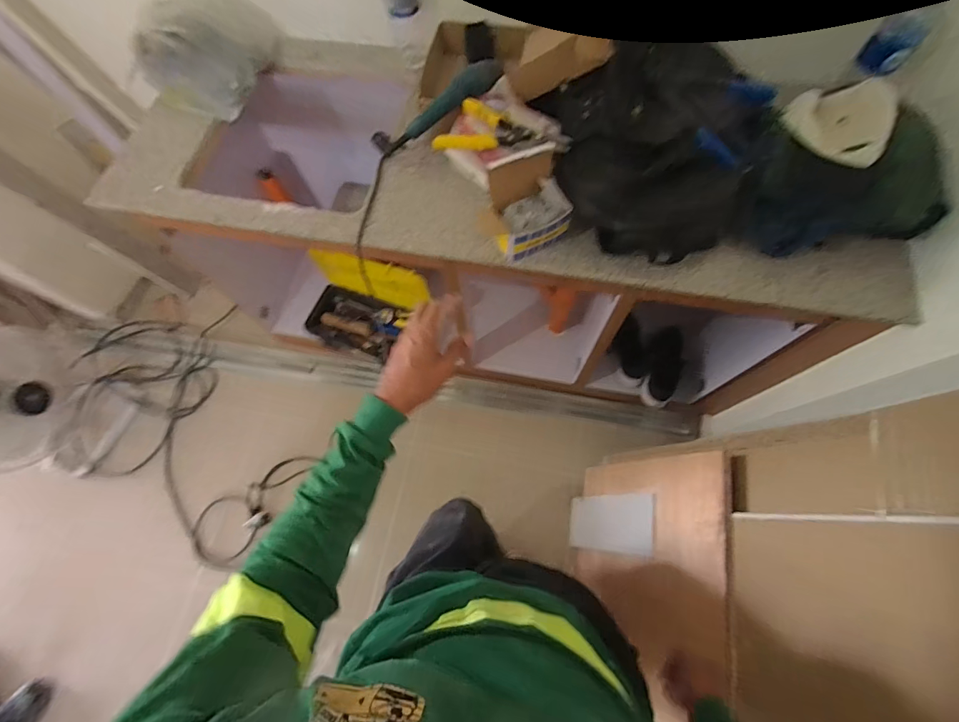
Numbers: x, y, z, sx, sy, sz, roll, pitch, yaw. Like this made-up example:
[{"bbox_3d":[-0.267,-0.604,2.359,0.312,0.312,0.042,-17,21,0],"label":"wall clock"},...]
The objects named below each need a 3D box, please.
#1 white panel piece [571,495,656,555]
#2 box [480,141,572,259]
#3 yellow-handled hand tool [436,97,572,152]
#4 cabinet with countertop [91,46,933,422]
[{"bbox_3d":[0.390,0.495,1.262,0.011,0.410,0.158,17,65,-16],"label":"white panel piece"},{"bbox_3d":[0.082,-0.280,0.748,0.158,0.148,0.110,-24,70,-7],"label":"box"},{"bbox_3d":[0.043,-0.397,0.740,0.222,0.037,0.124,27,72,12],"label":"yellow-handled hand tool"},{"bbox_3d":[0.016,-0.367,1.285,1.698,0.799,0.671,9,69,6],"label":"cabinet with countertop"}]

